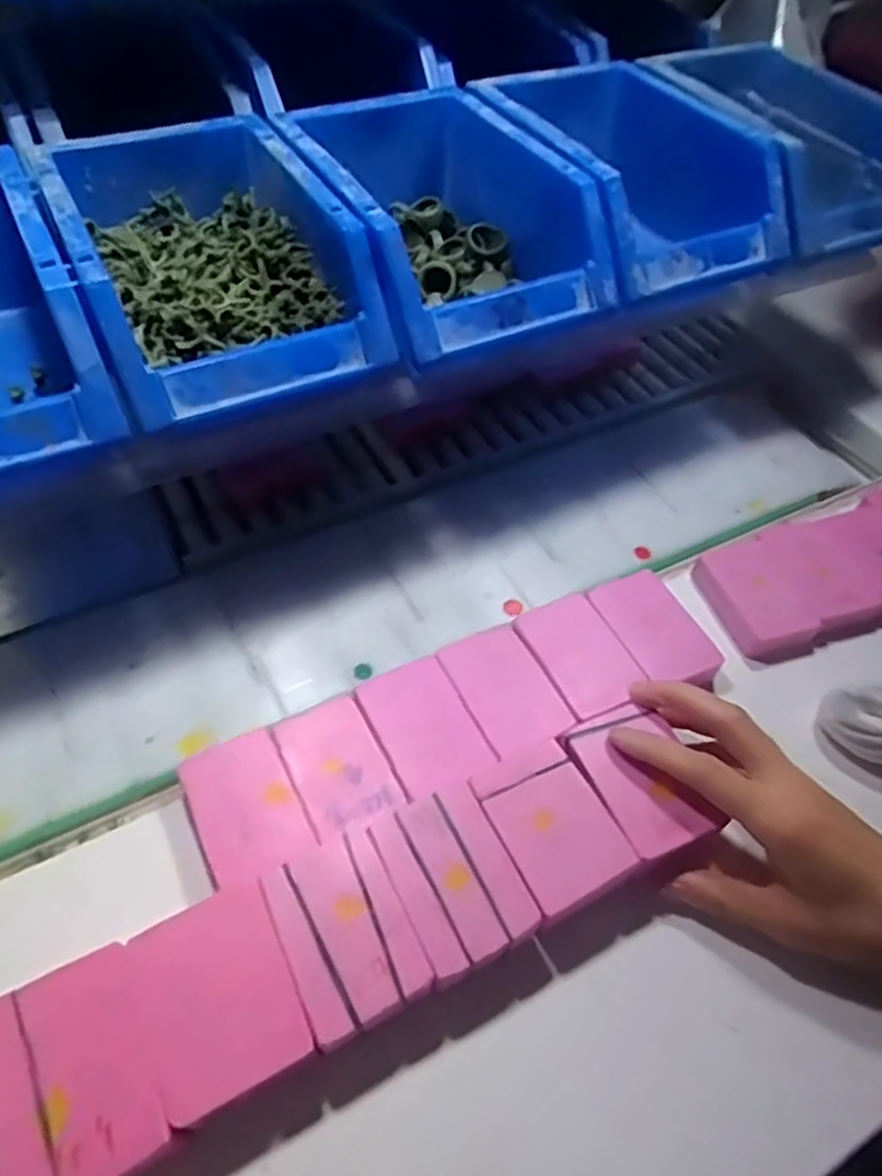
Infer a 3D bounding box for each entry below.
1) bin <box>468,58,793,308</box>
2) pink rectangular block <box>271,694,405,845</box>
[{"bbox_3d":[0.109,-0.242,0.424,0.116,0.067,0.163,-23,55,-19],"label":"bin"},{"bbox_3d":[-0.049,0.085,0.348,0.043,0.008,0.070,-23,50,-20],"label":"pink rectangular block"}]

